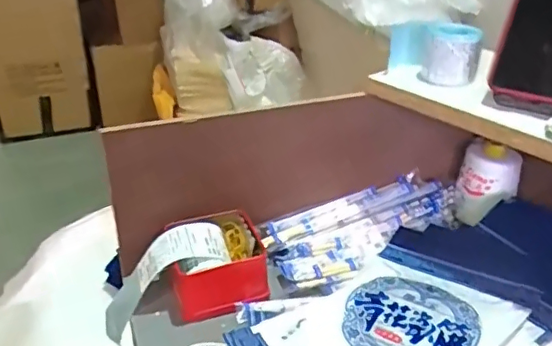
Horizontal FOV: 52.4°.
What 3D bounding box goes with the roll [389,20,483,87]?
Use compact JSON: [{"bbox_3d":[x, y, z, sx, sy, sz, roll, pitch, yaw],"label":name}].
[{"bbox_3d":[0.184,-0.138,0.632,0.068,0.056,0.089,-17,35,-28],"label":"roll"}]

